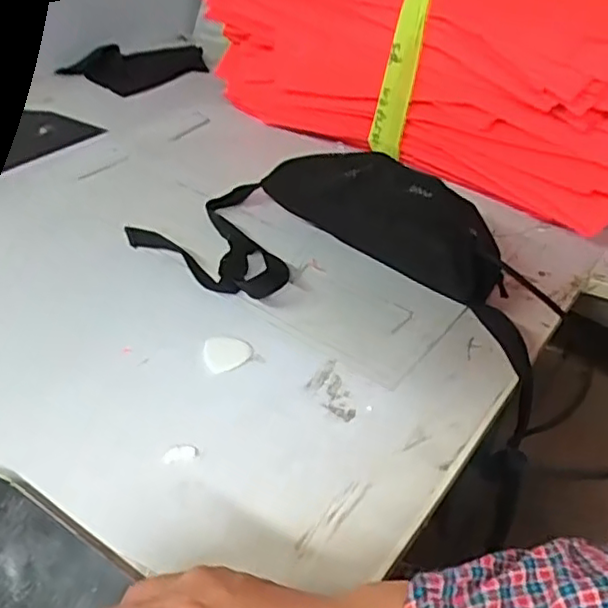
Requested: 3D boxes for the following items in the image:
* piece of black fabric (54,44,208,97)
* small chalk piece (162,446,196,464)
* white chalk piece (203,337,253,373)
[{"bbox_3d":[-0.269,-0.381,1.024,0.225,0.069,0.050,-16,41,-22],"label":"piece of black fabric"},{"bbox_3d":[-0.094,0.111,0.467,0.025,0.007,0.011,-13,38,2],"label":"small chalk piece"},{"bbox_3d":[-0.066,0.043,0.550,0.040,0.008,0.037,1,38,-1],"label":"white chalk piece"}]

